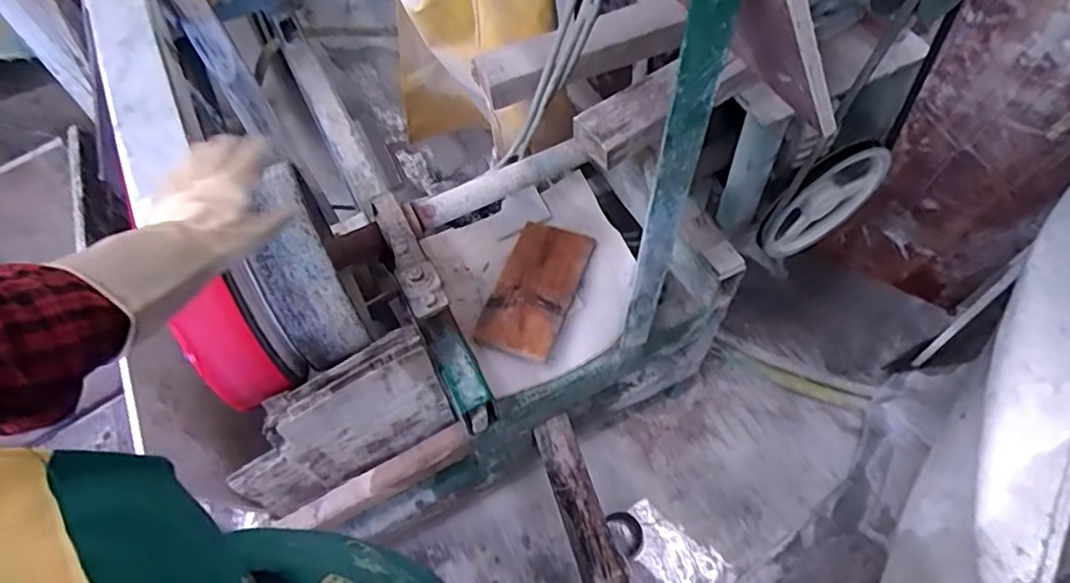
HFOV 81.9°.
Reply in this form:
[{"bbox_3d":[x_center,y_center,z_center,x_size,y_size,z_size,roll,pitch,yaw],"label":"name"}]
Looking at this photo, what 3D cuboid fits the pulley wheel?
[{"bbox_3d":[0.409,-0.124,0.866,0.201,0.215,0.019,-24,60,-11],"label":"pulley wheel"}]

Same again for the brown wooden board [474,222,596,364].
[{"bbox_3d":[0.000,-0.004,0.967,0.121,0.018,0.228,18,62,14],"label":"brown wooden board"}]

